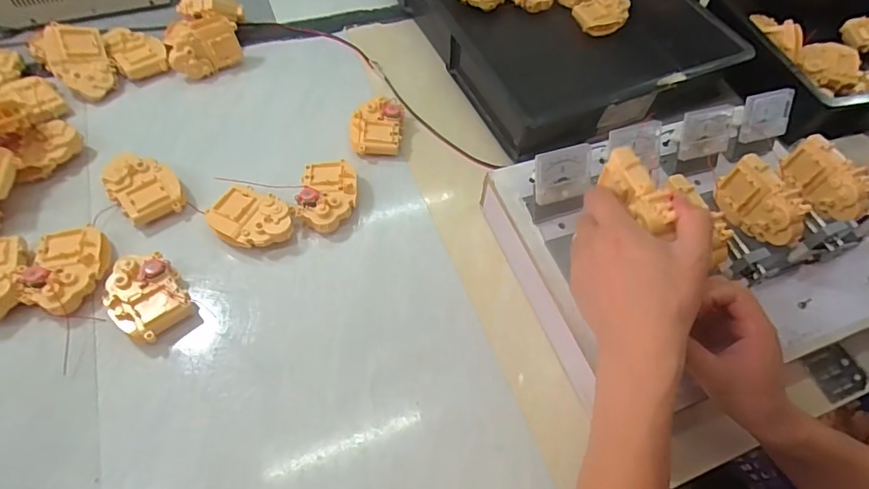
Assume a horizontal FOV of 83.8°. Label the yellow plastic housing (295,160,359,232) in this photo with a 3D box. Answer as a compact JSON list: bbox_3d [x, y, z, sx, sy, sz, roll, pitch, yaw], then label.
[{"bbox_3d":[-0.135,-0.063,0.621,0.071,0.034,0.105,5,58,-2],"label":"yellow plastic housing"}]

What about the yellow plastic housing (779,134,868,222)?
[{"bbox_3d":[0.440,-0.072,0.545,0.029,0.056,0.097,-21,62,-18],"label":"yellow plastic housing"}]

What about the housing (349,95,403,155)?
[{"bbox_3d":[-0.081,-0.168,0.686,0.069,0.030,0.096,3,58,-3],"label":"housing"}]

